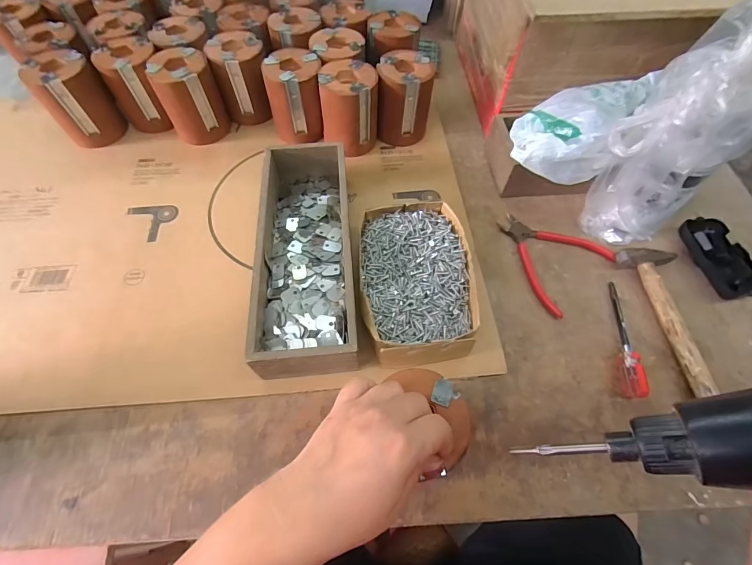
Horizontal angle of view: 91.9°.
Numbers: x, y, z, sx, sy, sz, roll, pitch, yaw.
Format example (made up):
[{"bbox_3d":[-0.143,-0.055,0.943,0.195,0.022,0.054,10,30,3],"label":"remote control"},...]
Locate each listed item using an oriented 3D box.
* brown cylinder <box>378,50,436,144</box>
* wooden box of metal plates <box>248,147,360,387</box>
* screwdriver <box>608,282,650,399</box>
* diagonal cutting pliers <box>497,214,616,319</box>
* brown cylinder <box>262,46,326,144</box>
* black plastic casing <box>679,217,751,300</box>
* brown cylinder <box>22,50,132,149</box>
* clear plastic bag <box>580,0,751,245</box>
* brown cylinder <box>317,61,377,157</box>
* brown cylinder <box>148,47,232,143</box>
[{"bbox_3d":[0.042,-0.265,0.528,0.075,0.099,0.077,5,63,1],"label":"brown cylinder"},{"bbox_3d":[-0.079,-0.037,0.420,0.099,0.070,0.287,-4,63,-3],"label":"wooden box of metal plates"},{"bbox_3d":[0.280,0.056,0.404,0.022,0.024,0.138,9,63,3],"label":"screwdriver"},{"bbox_3d":[0.218,-0.039,0.461,0.118,0.011,0.136,-32,68,-16],"label":"diagonal cutting pliers"},{"bbox_3d":[-0.115,-0.269,0.528,0.074,0.095,0.081,-3,63,-3],"label":"brown cylinder"},{"bbox_3d":[0.423,-0.030,0.449,0.056,0.025,0.107,-5,63,-4],"label":"black plastic casing"},{"bbox_3d":[-0.422,-0.257,0.517,0.082,0.102,0.081,-36,69,-18],"label":"brown cylinder"},{"bbox_3d":[0.312,-0.142,0.383,0.131,0.263,0.102,-36,69,-18],"label":"clear plastic bag"},{"bbox_3d":[-0.037,-0.245,0.518,0.077,0.097,0.086,-3,63,-3],"label":"brown cylinder"},{"bbox_3d":[-0.265,-0.267,0.525,0.076,0.097,0.082,-21,65,-12],"label":"brown cylinder"}]

